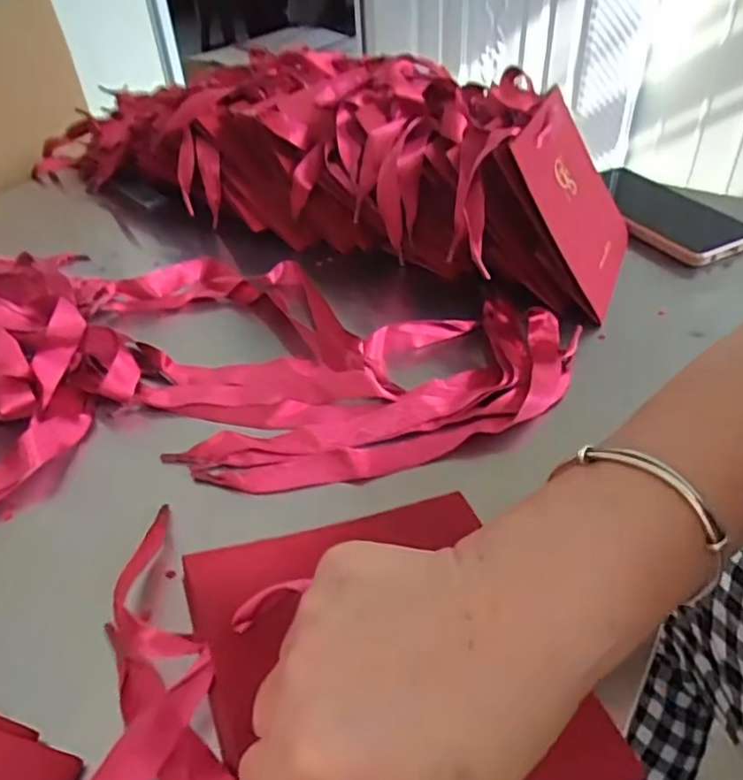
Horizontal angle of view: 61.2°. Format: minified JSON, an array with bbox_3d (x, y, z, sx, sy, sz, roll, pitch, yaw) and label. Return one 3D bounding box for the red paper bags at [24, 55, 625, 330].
[{"bbox_3d":[-0.068,-0.223,0.573,0.581,0.114,0.172,20,46,26],"label":"red paper bags"}]

